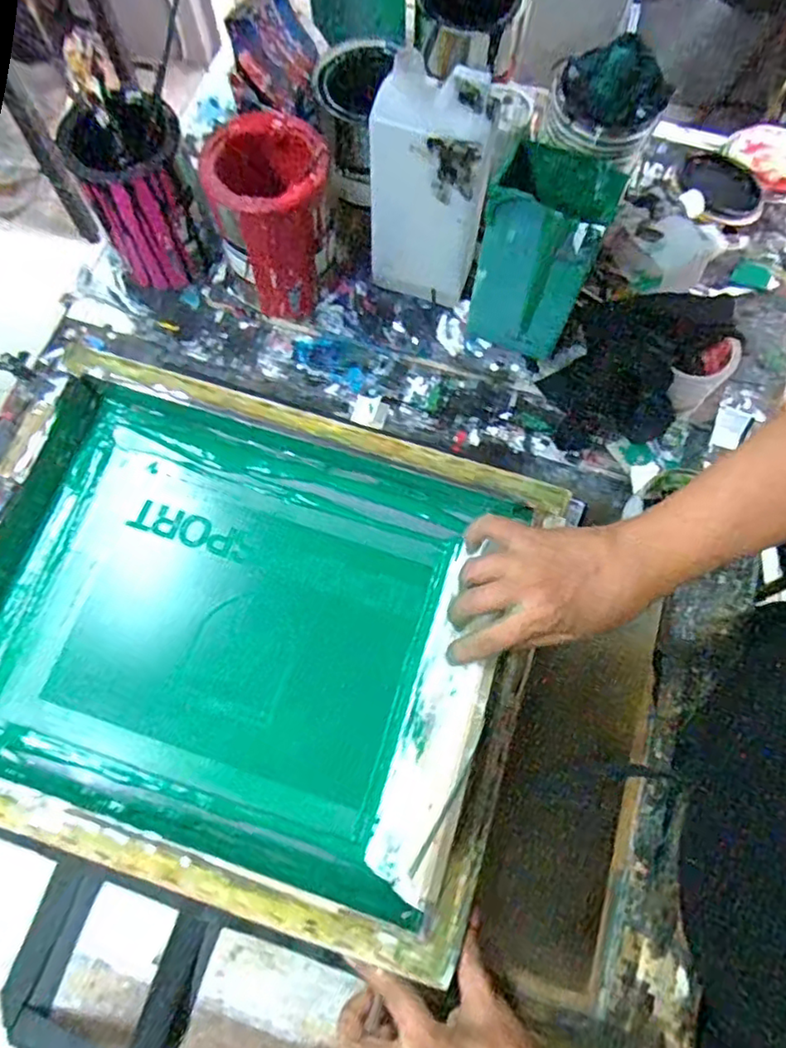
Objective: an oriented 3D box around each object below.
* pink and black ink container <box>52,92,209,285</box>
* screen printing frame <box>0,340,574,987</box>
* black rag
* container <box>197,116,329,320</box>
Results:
[{"bbox_3d":[-0.244,-0.317,0.632,0.106,0.151,0.094,-23,73,-8],"label":"pink and black ink container"},{"bbox_3d":[-0.132,0.085,0.553,0.482,0.065,0.396,17,72,5],"label":"screen printing frame"},{"bbox_3d":[0.251,-0.172,0.652,0.123,0.036,0.238,36,74,11],"label":"black rag"},{"bbox_3d":[-0.112,-0.287,0.618,0.102,0.167,0.111,0,71,0],"label":"container"}]

